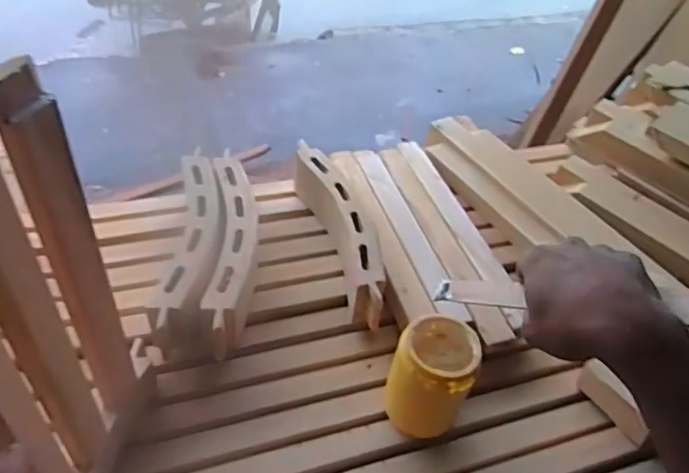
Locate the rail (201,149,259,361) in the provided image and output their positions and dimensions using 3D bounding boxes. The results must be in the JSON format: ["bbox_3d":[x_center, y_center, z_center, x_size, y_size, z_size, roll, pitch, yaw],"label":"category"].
[{"bbox_3d":[-0.159,0.019,0.809,0.067,0.088,0.317,0,45,-8],"label":"rail"}]

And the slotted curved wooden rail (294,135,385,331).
[{"bbox_3d":[-0.004,-0.002,0.873,0.067,0.112,0.330,-11,48,-18],"label":"slotted curved wooden rail"}]

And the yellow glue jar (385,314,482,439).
[{"bbox_3d":[0.105,0.178,0.686,0.088,0.152,0.090,4,45,-4],"label":"yellow glue jar"}]

